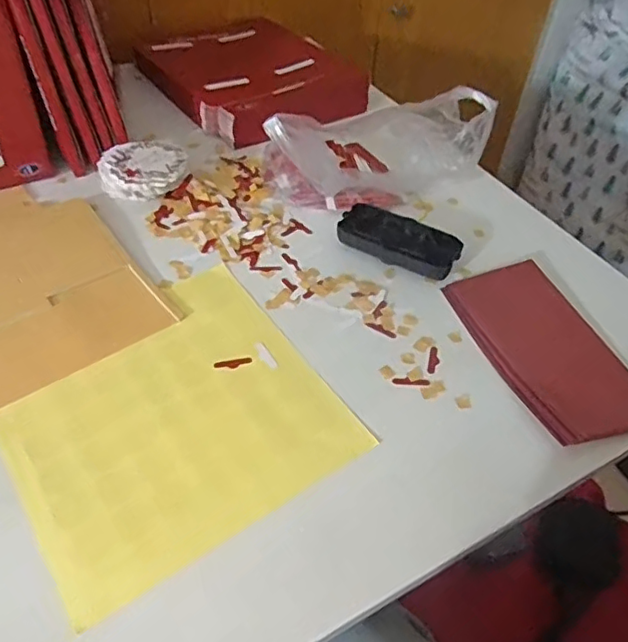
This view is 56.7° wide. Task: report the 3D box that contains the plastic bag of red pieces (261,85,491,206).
[{"bbox_3d":[0.057,-0.192,0.591,0.220,0.109,0.137,-5,49,-10],"label":"plastic bag of red pieces"}]

